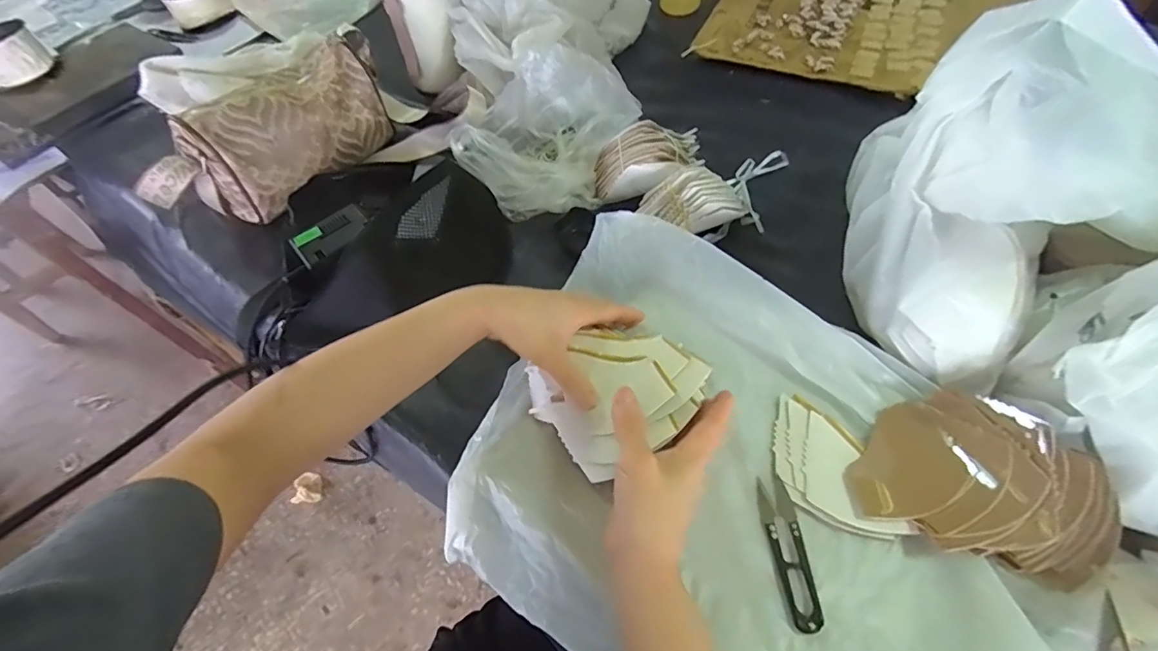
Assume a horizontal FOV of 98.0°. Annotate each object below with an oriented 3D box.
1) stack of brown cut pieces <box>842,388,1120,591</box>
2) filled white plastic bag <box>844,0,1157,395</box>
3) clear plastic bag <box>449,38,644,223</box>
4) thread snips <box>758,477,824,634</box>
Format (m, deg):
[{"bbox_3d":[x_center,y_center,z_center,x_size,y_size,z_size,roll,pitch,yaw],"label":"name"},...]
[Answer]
[{"bbox_3d":[0.288,0.105,0.356,0.157,0.050,0.120,21,61,17],"label":"stack of brown cut pieces"},{"bbox_3d":[0.309,-0.093,0.378,0.153,0.230,0.198,-36,61,-17],"label":"filled white plastic bag"},{"bbox_3d":[-0.044,-0.234,0.600,0.169,0.109,0.187,35,66,24],"label":"clear plastic bag"},{"bbox_3d":[0.150,0.160,0.358,0.025,0.006,0.101,-5,57,1],"label":"thread snips"}]

